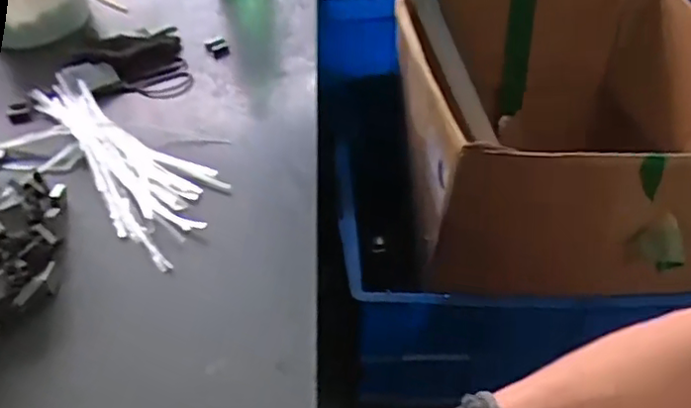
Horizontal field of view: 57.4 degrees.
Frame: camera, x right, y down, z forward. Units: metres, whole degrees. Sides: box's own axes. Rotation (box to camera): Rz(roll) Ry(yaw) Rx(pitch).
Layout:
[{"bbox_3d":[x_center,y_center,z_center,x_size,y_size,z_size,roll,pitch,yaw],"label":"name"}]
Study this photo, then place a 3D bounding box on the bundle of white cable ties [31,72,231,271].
[{"bbox_3d":[-0.298,-0.059,0.809,0.342,0.053,0.138,29,55,27],"label":"bundle of white cable ties"}]

